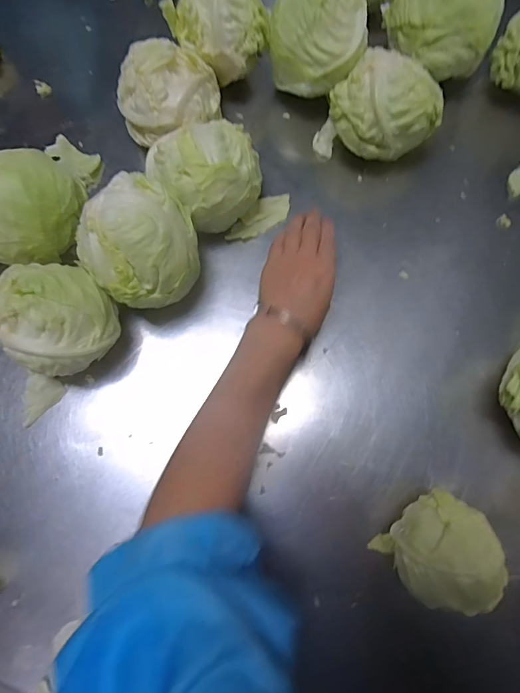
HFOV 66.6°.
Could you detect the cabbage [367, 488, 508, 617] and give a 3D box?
[{"bbox_3d":[0.164,0.184,0.355,0.086,0.087,0.085,0,76,0],"label":"cabbage"}]

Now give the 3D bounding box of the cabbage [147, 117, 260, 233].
[{"bbox_3d":[-0.051,-0.182,0.437,0.111,0.106,0.093,-38,79,-9],"label":"cabbage"}]

